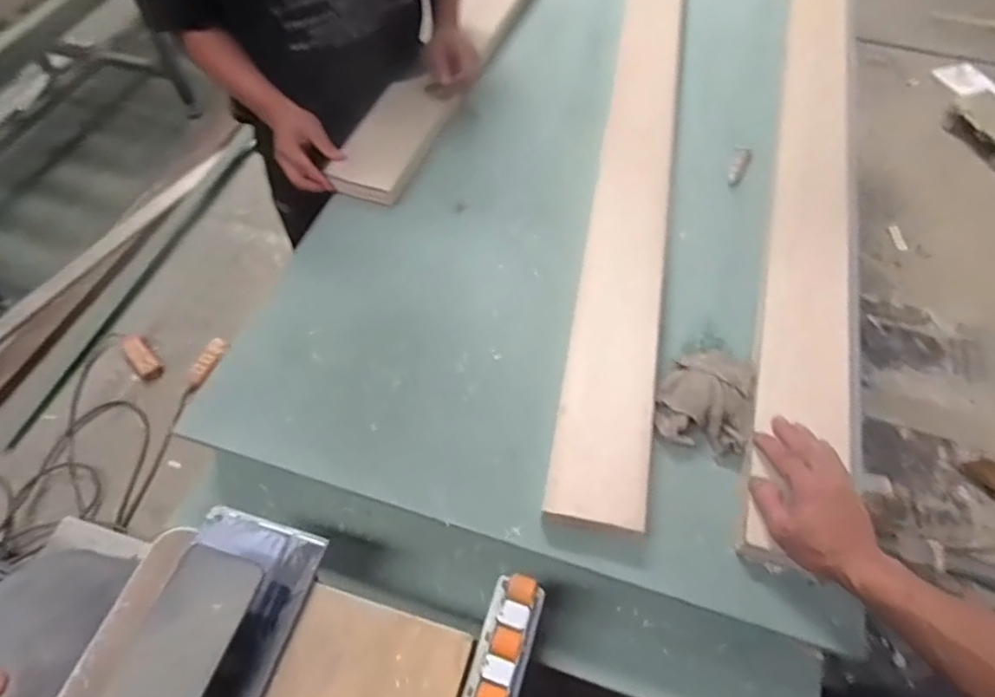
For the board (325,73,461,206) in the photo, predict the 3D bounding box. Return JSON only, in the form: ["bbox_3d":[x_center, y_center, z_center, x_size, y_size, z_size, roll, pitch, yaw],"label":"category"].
[{"bbox_3d":[-0.169,-0.347,0.979,0.125,0.029,0.256,20,61,9],"label":"board"}]

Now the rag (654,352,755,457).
[{"bbox_3d":[0.256,0.056,0.736,0.107,0.035,0.137,16,60,7],"label":"rag"}]

